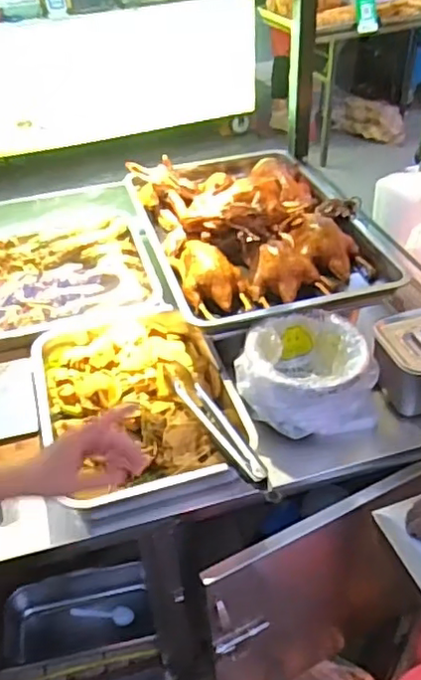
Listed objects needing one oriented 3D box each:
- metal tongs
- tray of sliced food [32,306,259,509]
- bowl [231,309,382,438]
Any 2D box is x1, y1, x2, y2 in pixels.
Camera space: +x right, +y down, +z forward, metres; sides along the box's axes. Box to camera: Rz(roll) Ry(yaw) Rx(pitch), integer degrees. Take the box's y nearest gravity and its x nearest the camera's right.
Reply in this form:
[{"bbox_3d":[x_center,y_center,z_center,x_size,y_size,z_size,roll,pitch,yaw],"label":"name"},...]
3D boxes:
[{"bbox_3d":[0.009,0.123,0.890,0.042,0.026,0.301,-20,43,-19],"label":"metal tongs"},{"bbox_3d":[-0.122,0.089,0.996,0.301,0.058,0.413,-12,41,-11],"label":"tray of sliced food"},{"bbox_3d":[0.156,0.057,0.967,0.217,0.116,0.179,4,40,9],"label":"bowl"}]

